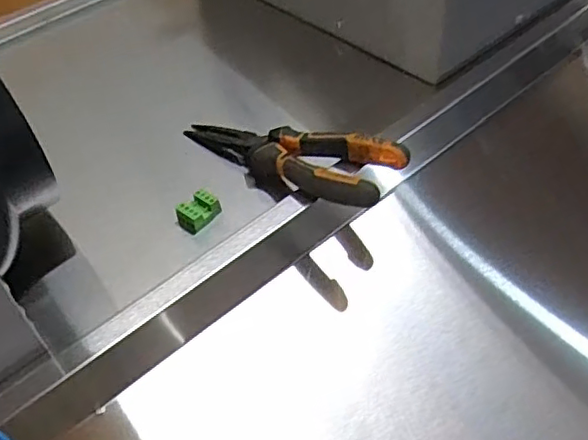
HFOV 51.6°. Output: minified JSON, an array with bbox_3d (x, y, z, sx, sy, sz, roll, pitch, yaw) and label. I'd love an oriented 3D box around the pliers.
[{"bbox_3d":[-0.010,-0.052,0.506,0.202,0.029,0.065,16,49,36],"label":"pliers"}]

